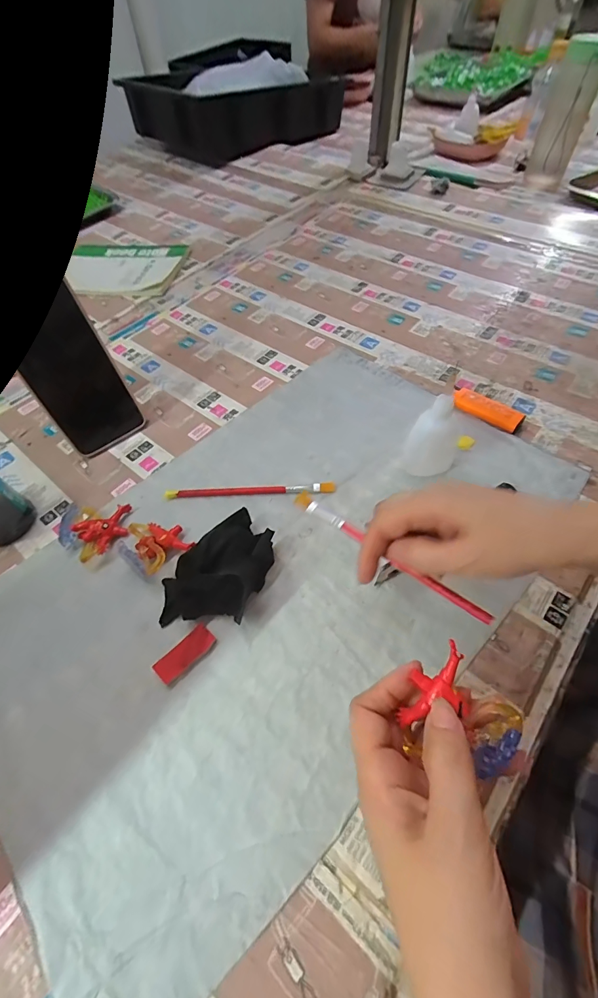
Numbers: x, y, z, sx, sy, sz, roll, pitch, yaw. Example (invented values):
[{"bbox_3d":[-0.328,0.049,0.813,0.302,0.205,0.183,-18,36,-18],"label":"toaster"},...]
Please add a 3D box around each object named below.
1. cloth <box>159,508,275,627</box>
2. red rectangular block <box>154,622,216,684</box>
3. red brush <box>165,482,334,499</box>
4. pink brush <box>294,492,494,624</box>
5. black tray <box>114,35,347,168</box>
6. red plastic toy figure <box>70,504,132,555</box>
[{"bbox_3d":[-0.059,0.056,0.306,0.061,0.030,0.097,28,62,20],"label":"cloth"},{"bbox_3d":[-0.081,0.110,0.283,0.019,0.004,0.043,35,60,27],"label":"red rectangular block"},{"bbox_3d":[-0.045,-0.008,0.366,0.155,0.006,0.011,-2,56,2],"label":"red brush"},{"bbox_3d":[0.054,0.035,0.266,0.150,0.010,0.010,33,63,30],"label":"pink brush"},{"bbox_3d":[-0.154,-0.902,0.916,0.432,0.121,0.296,-30,60,-17],"label":"black tray"},{"bbox_3d":[-0.163,0.026,0.344,0.047,0.017,0.034,-35,61,-19],"label":"red plastic toy figure"}]

